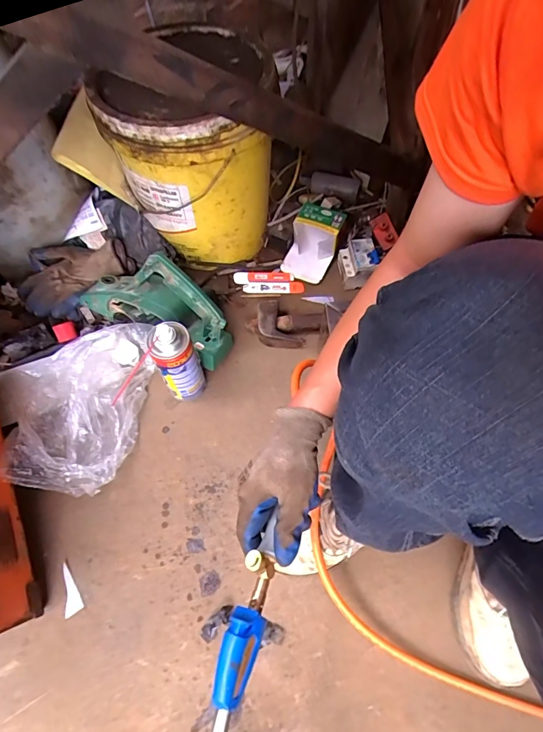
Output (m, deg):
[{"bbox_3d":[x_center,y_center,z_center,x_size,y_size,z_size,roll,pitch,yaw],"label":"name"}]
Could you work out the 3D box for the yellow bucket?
[{"bbox_3d":[-0.138,-0.366,0.738,0.261,0.296,0.272,-1,63,1],"label":"yellow bucket"}]

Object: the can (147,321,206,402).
[{"bbox_3d":[-0.149,-0.004,0.650,0.066,0.180,0.059,-21,64,-9],"label":"can"}]

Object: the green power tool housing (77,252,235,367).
[{"bbox_3d":[-0.204,-0.108,0.717,0.278,0.151,0.099,25,66,14],"label":"green power tool housing"}]

